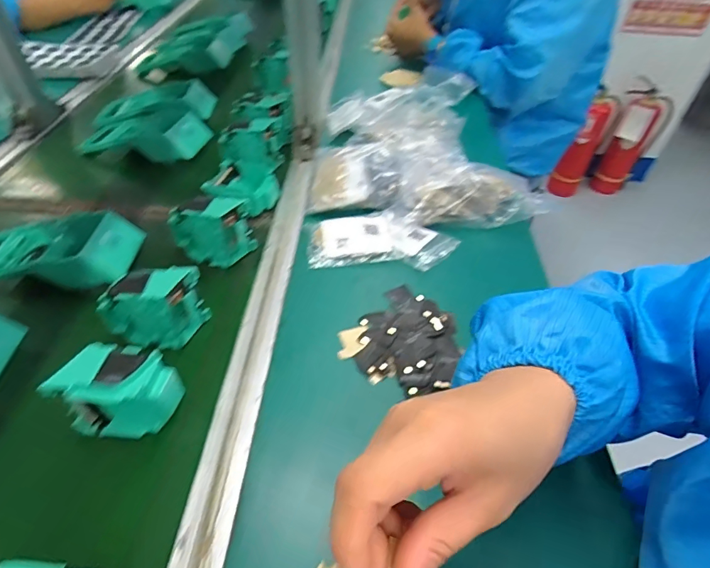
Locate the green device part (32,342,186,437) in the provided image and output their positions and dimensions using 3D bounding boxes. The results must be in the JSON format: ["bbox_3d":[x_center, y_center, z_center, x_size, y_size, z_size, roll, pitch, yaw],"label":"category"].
[{"bbox_3d":[-0.184,0.088,0.342,0.083,0.073,0.045,7,45,4],"label":"green device part"}]

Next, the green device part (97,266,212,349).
[{"bbox_3d":[-0.190,0.022,0.408,0.083,0.070,0.044,1,45,-3],"label":"green device part"}]

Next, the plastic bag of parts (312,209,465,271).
[{"bbox_3d":[0.036,-0.054,0.532,0.174,0.022,0.086,2,45,-2],"label":"plastic bag of parts"}]

